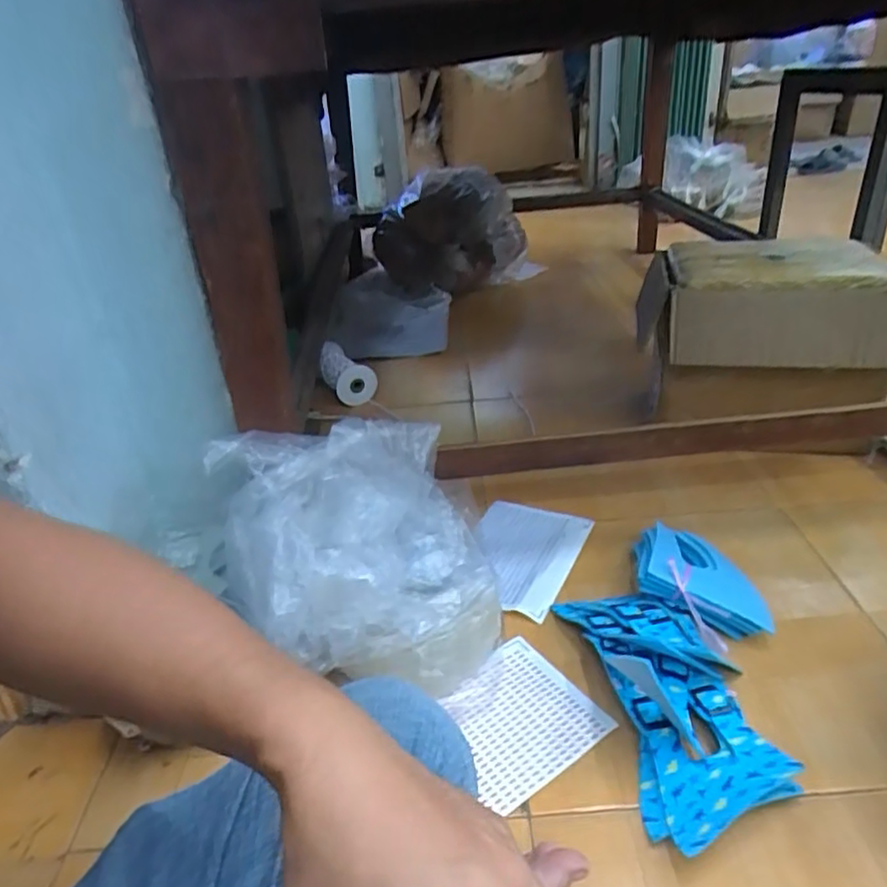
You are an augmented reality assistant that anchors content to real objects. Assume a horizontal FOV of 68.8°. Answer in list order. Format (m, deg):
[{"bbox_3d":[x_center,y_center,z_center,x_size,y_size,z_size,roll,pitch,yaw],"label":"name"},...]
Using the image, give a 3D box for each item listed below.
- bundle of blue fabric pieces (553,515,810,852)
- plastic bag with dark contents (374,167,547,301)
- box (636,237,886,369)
[{"bbox_3d":[0.251,0.209,0.654,0.212,0.070,0.343,-9,31,-6],"label":"bundle of blue fabric pieces"},{"bbox_3d":[0.043,-0.596,1.832,0.463,0.287,0.299,-9,30,-5],"label":"plastic bag with dark contents"},{"bbox_3d":[0.471,-0.211,0.962,0.341,0.125,0.191,3,31,14],"label":"box"}]

